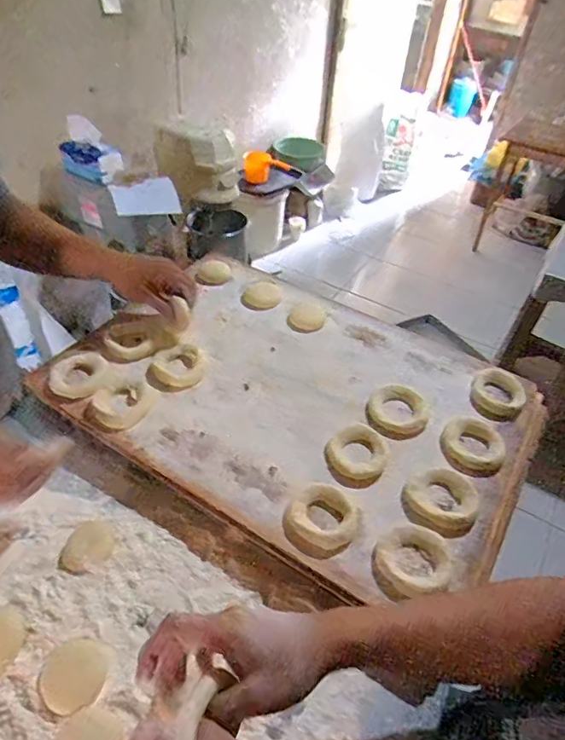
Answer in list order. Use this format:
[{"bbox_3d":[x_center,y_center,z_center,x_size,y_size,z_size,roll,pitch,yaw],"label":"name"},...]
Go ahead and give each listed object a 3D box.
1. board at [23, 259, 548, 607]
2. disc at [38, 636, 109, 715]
[{"bbox_3d":[0.028,0.026,0.690,0.586,0.052,0.426,27,52,21],"label":"board"},{"bbox_3d":[-0.192,0.282,0.449,0.058,0.008,0.058,8,38,-6],"label":"disc"}]

